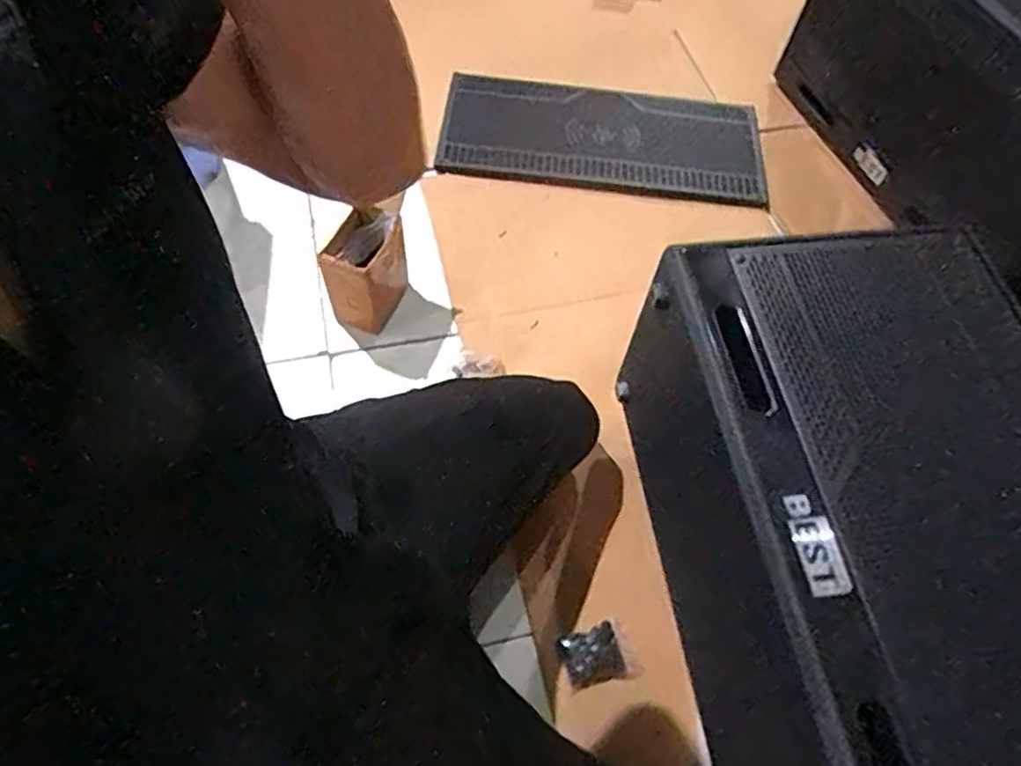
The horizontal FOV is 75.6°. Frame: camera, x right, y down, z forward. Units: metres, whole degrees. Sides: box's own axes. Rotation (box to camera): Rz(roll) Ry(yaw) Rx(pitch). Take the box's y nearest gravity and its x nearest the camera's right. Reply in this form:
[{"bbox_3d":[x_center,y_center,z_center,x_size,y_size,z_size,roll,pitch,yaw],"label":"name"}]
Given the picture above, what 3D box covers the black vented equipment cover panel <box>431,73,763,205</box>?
[{"bbox_3d":[0.152,-0.421,1.123,0.527,0.034,0.256,10,61,5],"label":"black vented equipment cover panel"}]

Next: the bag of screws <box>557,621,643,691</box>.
[{"bbox_3d":[0.093,0.295,0.709,0.072,0.021,0.059,-17,62,-10],"label":"bag of screws"}]

